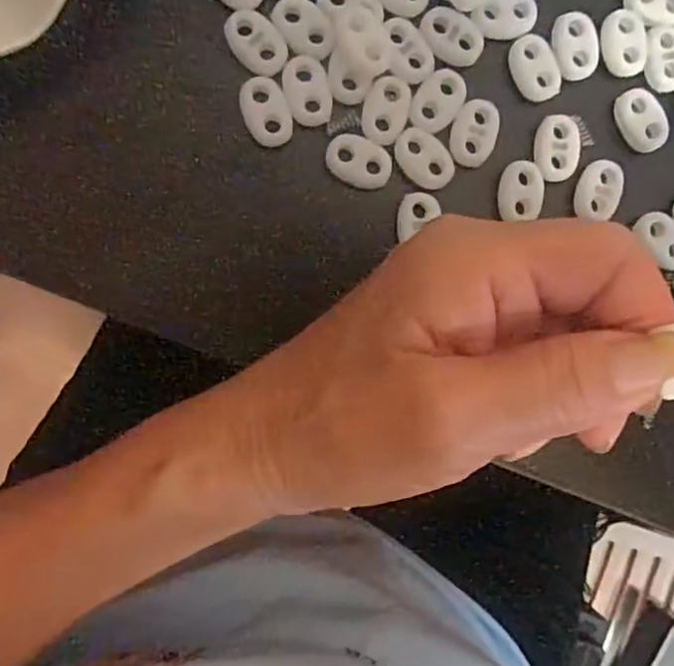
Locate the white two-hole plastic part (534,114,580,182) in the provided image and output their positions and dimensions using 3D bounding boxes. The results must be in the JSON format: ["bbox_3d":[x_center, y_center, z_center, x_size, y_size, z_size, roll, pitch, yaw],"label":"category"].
[{"bbox_3d":[0.077,-0.064,0.216,0.015,0.004,0.022,10,92,-7],"label":"white two-hole plastic part"}]

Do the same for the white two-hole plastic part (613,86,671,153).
[{"bbox_3d":[0.108,-0.075,0.222,0.015,0.004,0.022,-26,96,-5],"label":"white two-hole plastic part"}]

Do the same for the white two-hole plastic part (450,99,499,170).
[{"bbox_3d":[0.047,-0.069,0.213,0.014,0.004,0.022,17,91,-8],"label":"white two-hole plastic part"}]

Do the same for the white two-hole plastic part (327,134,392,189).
[{"bbox_3d":[0.008,-0.058,0.209,0.022,0.004,0.015,24,90,-8],"label":"white two-hole plastic part"}]

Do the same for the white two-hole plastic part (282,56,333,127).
[{"bbox_3d":[-0.009,-0.080,0.206,0.015,0.004,0.022,-17,95,-6],"label":"white two-hole plastic part"}]

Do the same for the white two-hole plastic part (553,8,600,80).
[{"bbox_3d":[0.083,-0.100,0.216,0.015,0.004,0.022,-14,95,-6],"label":"white two-hole plastic part"}]

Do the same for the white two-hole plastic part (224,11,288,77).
[{"bbox_3d":[-0.026,-0.094,0.202,0.022,0.004,0.015,43,87,-7],"label":"white two-hole plastic part"}]

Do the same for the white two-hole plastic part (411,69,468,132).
[{"bbox_3d":[0.034,-0.079,0.212,0.015,0.004,0.023,35,88,-7],"label":"white two-hole plastic part"}]

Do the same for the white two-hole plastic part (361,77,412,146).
[{"bbox_3d":[0.017,-0.075,0.209,0.015,0.004,0.023,16,91,-8],"label":"white two-hole plastic part"}]

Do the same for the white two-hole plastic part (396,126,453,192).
[{"bbox_3d":[0.030,-0.059,0.211,0.022,0.004,0.016,37,88,-7],"label":"white two-hole plastic part"}]

